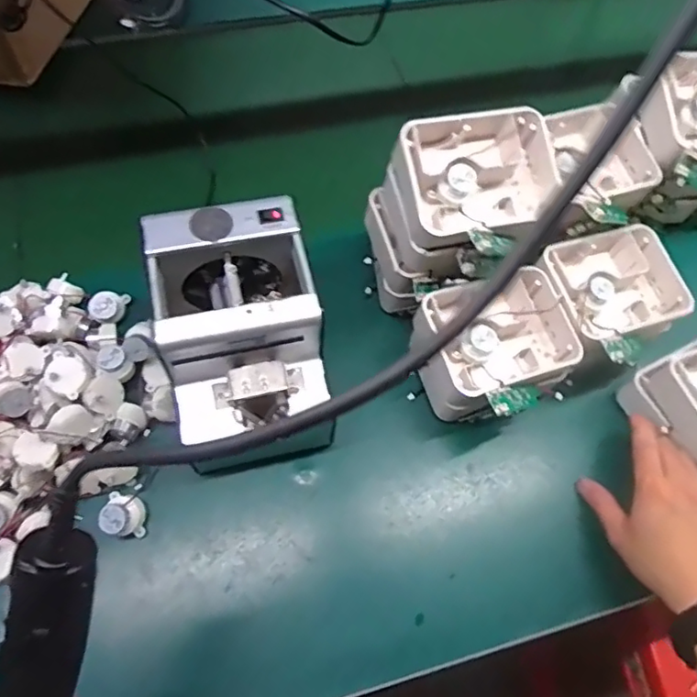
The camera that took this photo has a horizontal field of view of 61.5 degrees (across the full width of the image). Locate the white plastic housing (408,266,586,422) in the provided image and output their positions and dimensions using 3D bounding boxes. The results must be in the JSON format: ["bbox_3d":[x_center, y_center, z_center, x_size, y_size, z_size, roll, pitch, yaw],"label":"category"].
[{"bbox_3d":[0.133,-0.001,0.553,0.141,0.078,0.106,-20,64,-14],"label":"white plastic housing"}]

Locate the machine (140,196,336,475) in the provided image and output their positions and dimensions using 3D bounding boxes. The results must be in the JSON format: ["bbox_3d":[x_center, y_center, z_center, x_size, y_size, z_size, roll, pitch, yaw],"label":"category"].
[{"bbox_3d":[-0.092,-0.008,0.504,0.126,0.145,0.172,-11,63,-9],"label":"machine"}]

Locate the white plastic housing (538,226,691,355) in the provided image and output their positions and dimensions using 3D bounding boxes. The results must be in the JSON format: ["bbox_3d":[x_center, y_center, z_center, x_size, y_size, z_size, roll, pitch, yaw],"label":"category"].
[{"bbox_3d":[0.252,-0.060,0.565,0.129,0.040,0.104,-17,64,-13],"label":"white plastic housing"}]

